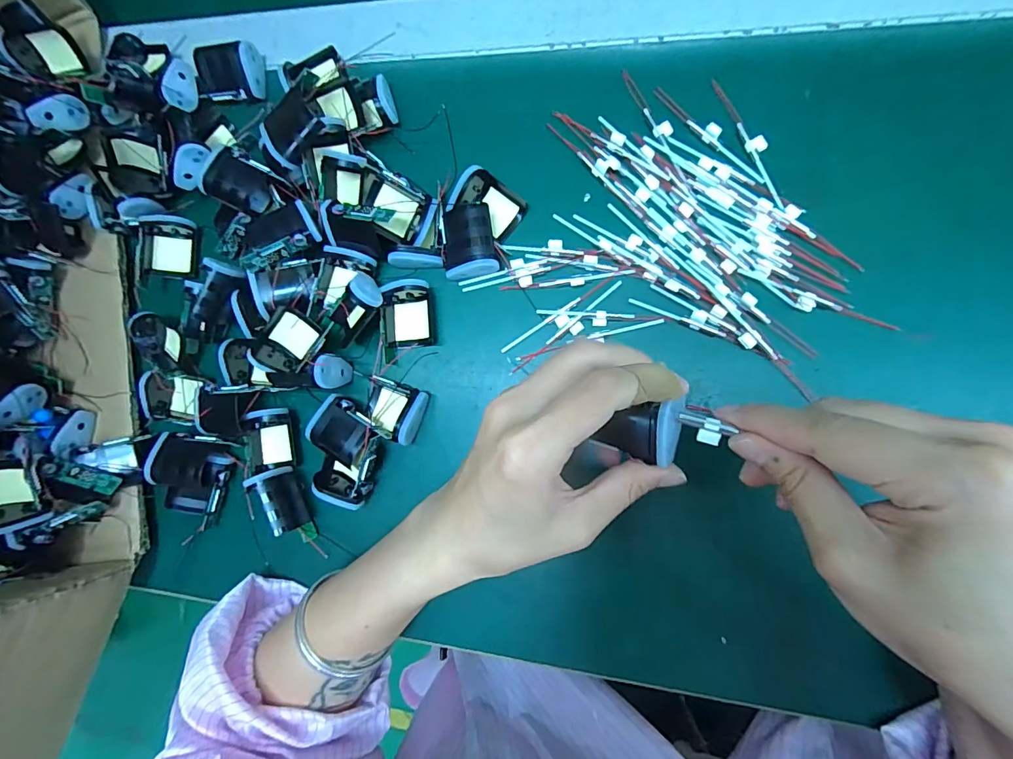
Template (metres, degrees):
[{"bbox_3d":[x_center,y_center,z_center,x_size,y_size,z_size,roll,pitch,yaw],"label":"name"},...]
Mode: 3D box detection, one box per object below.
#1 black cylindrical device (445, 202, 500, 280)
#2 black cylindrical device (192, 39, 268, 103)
[{"bbox_3d":[-0.025,-0.090,0.296,0.034,0.012,0.047,-11,84,11],"label":"black cylindrical device"},{"bbox_3d":[-0.206,-0.231,0.346,0.045,0.027,0.034,-1,125,11],"label":"black cylindrical device"}]

